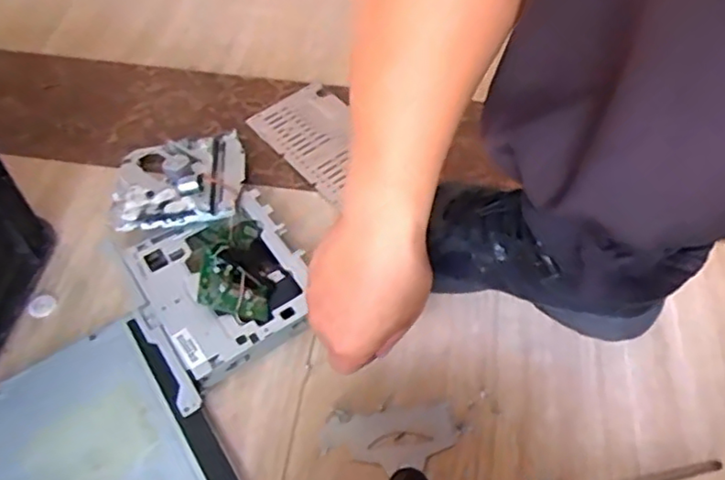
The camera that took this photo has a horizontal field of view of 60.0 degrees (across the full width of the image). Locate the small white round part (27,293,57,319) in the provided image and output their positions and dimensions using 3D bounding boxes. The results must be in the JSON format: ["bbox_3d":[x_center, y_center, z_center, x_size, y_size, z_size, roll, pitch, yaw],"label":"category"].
[{"bbox_3d":[-0.269,0.055,0.526,0.018,0.006,0.021,39,63,24],"label":"small white round part"}]

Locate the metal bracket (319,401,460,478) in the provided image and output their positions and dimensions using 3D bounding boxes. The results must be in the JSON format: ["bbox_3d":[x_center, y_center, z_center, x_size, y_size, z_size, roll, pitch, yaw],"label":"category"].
[{"bbox_3d":[0.020,0.145,0.460,0.098,0.004,0.044,-4,55,-3],"label":"metal bracket"}]

